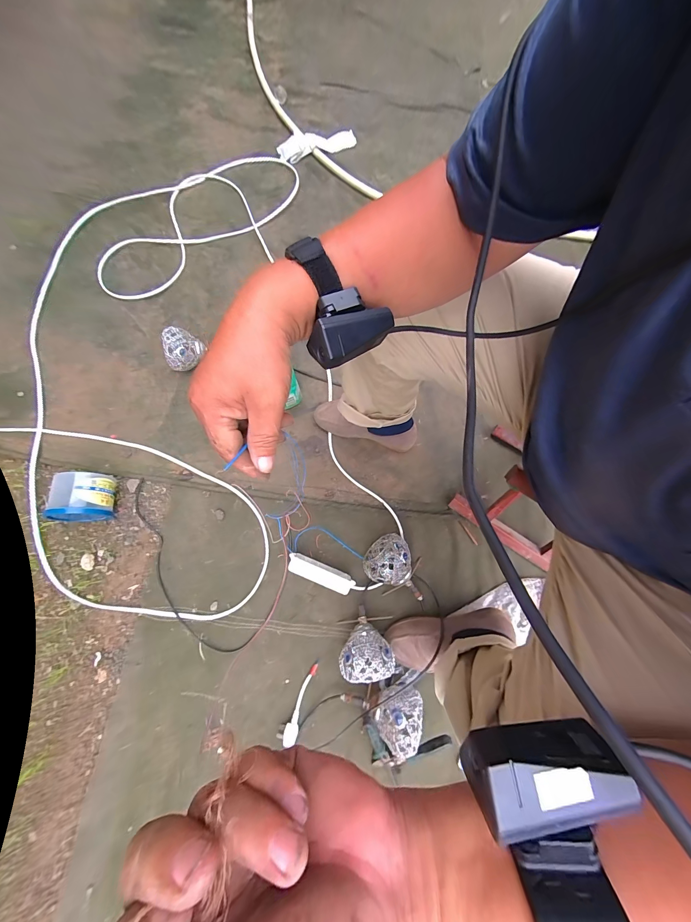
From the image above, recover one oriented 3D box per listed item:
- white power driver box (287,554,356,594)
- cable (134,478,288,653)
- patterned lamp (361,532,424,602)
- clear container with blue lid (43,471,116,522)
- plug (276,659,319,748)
[{"bbox_3d":[-0.054,0.249,0.676,0.145,0.059,0.037,22,75,6],"label":"white power driver box"},{"bbox_3d":[-0.363,0.244,0.704,0.445,0.015,0.250,23,75,6],"label":"cable"},{"bbox_3d":[0.114,0.235,0.656,0.104,0.100,0.145,-43,78,-11],"label":"patterned lamp"},{"bbox_3d":[-0.602,0.086,0.701,0.125,0.121,0.097,-8,75,-2],"label":"clear container with blue lid"},{"bbox_3d":[-0.090,0.488,0.621,0.036,0.031,0.148,24,75,7],"label":"plug"}]

